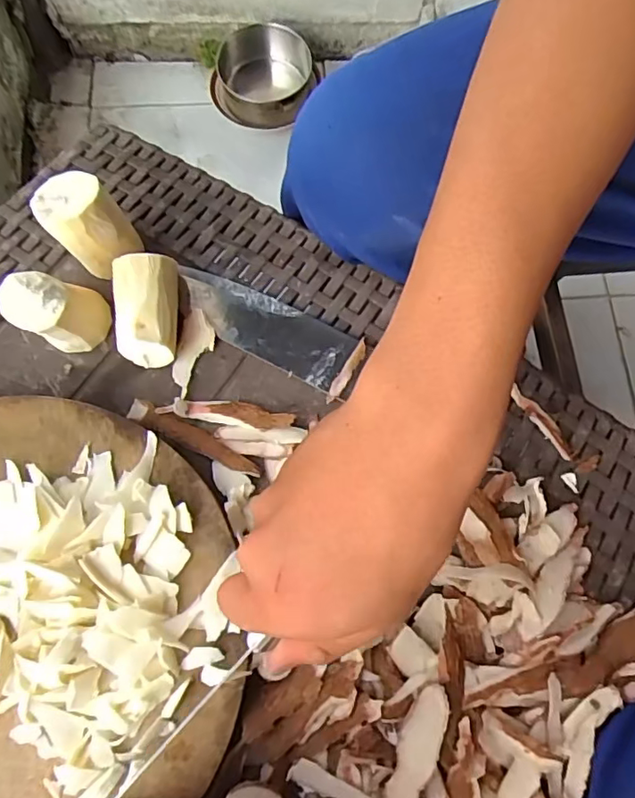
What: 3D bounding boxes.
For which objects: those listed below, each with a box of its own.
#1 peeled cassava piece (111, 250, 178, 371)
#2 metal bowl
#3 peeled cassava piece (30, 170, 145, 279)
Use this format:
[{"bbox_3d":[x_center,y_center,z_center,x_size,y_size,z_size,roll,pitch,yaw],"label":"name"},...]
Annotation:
[{"bbox_3d":[-0.094,-0.049,0.305,0.034,0.029,0.054,-3,72,-3],"label":"peeled cassava piece"},{"bbox_3d":[-0.086,-0.502,0.877,0.159,0.092,0.166,0,72,-2],"label":"metal bowl"},{"bbox_3d":[-0.128,-0.097,0.306,0.039,0.046,0.039,0,72,-2],"label":"peeled cassava piece"}]

